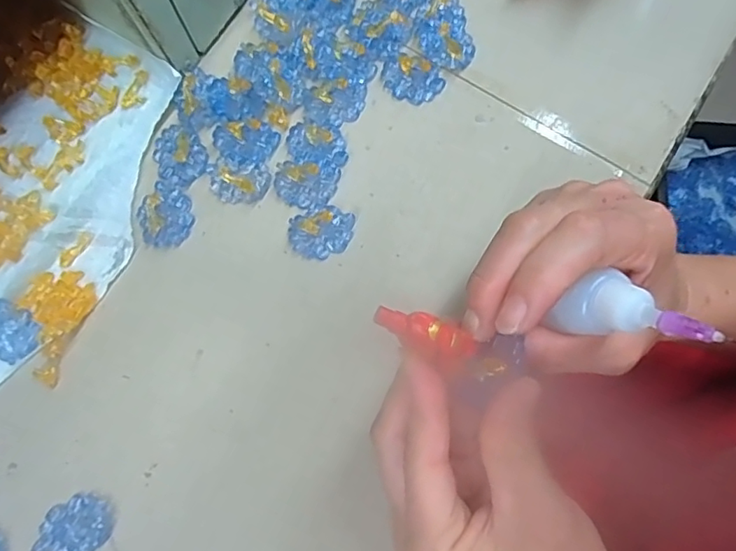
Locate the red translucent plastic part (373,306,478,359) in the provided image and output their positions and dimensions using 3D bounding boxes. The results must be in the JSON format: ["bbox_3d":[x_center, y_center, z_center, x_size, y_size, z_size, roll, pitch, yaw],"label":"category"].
[{"bbox_3d":[0.021,0.020,0.198,0.038,0.009,0.012,19,78,-2],"label":"red translucent plastic part"}]

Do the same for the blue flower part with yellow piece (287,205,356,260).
[{"bbox_3d":[-0.027,-0.025,0.321,0.039,0.004,0.028,-14,79,-5],"label":"blue flower part with yellow piece"}]

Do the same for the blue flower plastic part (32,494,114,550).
[{"bbox_3d":[-0.153,0.132,0.285,0.037,0.004,0.030,-28,80,-7],"label":"blue flower plastic part"}]

